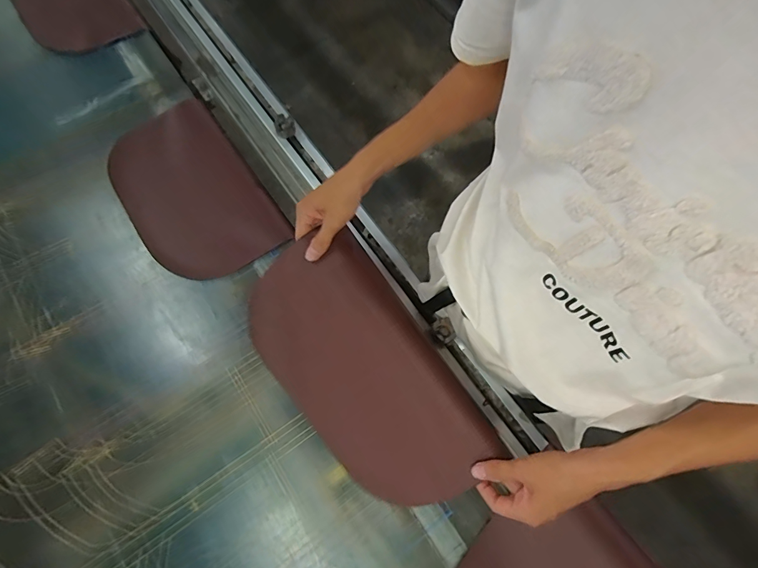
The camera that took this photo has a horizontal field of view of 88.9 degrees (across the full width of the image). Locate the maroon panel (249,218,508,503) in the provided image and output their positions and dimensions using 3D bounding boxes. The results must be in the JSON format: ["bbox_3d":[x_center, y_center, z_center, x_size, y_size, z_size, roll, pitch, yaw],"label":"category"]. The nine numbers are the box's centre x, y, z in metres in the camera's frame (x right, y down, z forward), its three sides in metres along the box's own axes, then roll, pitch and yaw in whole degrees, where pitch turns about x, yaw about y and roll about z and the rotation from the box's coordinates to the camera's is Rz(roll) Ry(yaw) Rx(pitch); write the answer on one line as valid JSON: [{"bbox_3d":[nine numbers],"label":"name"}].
[{"bbox_3d":[-0.022,0.124,0.541,0.215,0.104,0.375,-38,76,-12],"label":"maroon panel"}]

